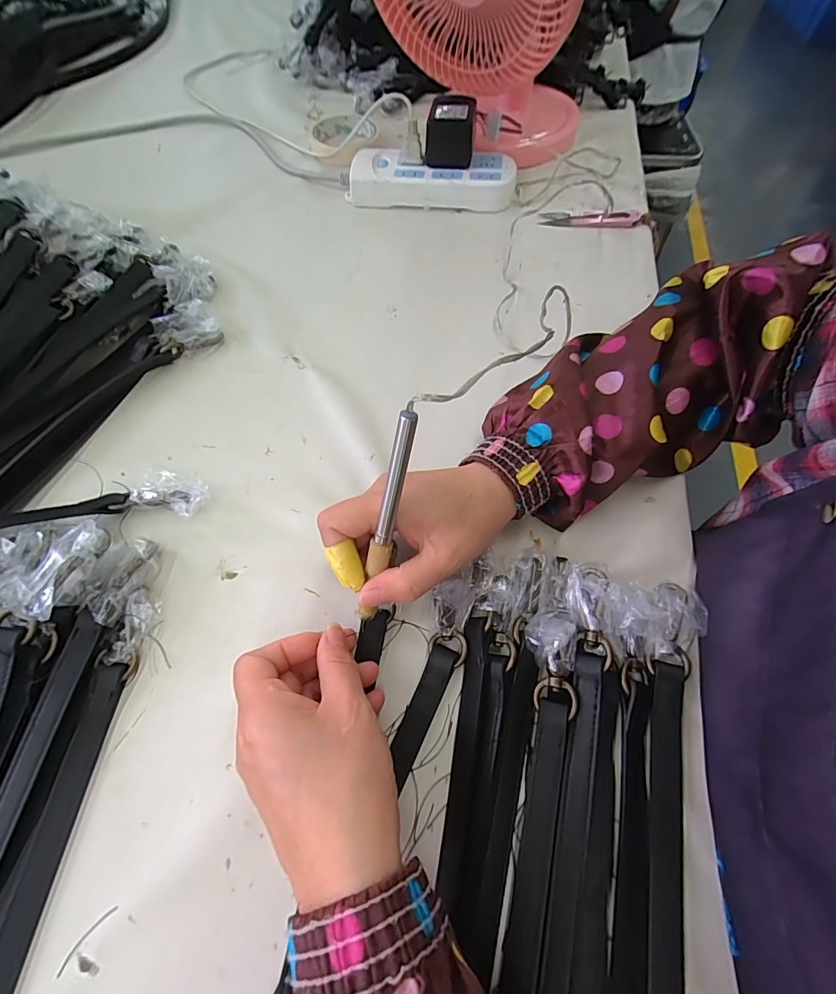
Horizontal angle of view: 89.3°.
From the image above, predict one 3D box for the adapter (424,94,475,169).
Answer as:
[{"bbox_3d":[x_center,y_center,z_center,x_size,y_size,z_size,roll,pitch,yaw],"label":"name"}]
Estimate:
[{"bbox_3d":[0.035,-0.394,0.461,0.050,0.050,0.050,6,62,2],"label":"adapter"}]

